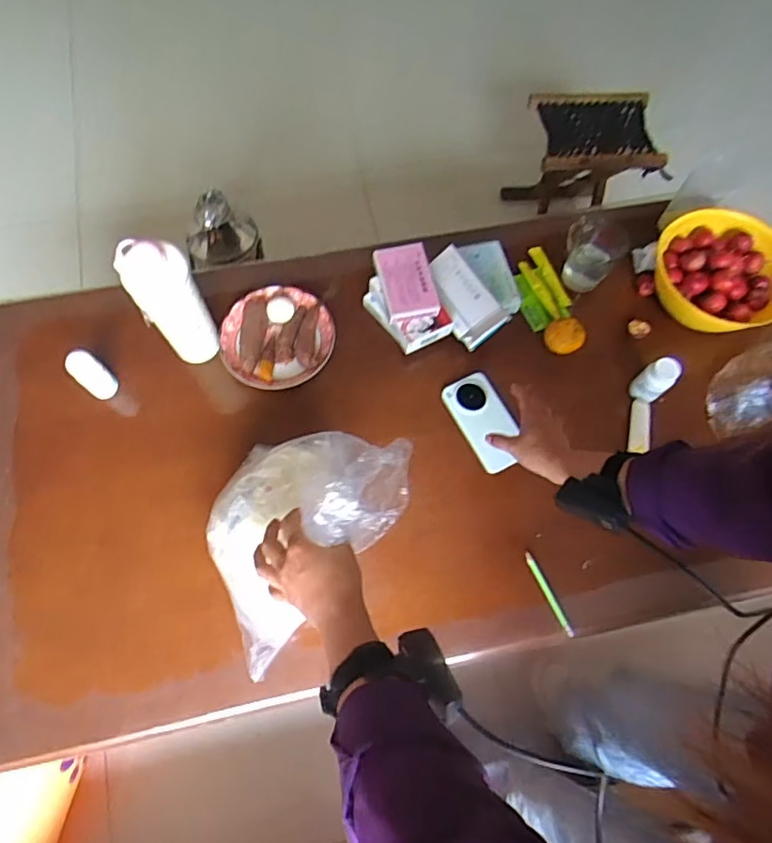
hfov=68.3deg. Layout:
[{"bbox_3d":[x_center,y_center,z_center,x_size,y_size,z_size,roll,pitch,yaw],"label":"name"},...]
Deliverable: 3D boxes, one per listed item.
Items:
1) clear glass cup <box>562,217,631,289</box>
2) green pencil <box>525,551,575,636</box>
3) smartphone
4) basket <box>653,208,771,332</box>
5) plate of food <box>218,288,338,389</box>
[{"bbox_3d":[0.308,-0.249,0.855,0.067,0.099,0.084,-39,75,-12],"label":"clear glass cup"},{"bbox_3d":[0.207,0.220,0.727,0.012,0.013,0.111,-24,72,-8],"label":"green pencil"},{"bbox_3d":[0.136,-0.001,0.786,0.068,0.006,0.138,-30,71,4],"label":"smartphone"},{"bbox_3d":[0.472,-0.199,0.796,0.202,0.101,0.127,36,74,12],"label":"basket"},{"bbox_3d":[-0.161,-0.127,0.840,0.160,0.035,0.151,0,70,0],"label":"plate of food"}]

